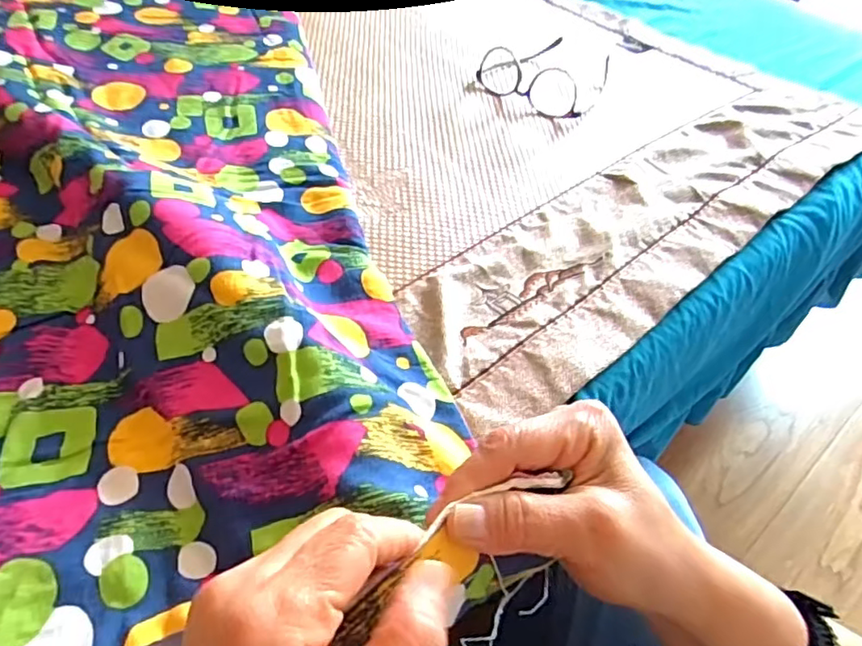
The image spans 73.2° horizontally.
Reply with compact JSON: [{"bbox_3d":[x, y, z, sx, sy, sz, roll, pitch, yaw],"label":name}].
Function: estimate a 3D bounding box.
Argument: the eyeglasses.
[{"bbox_3d":[0.141,-0.298,0.664,0.128,0.035,0.149,33,53,15],"label":"eyeglasses"}]

